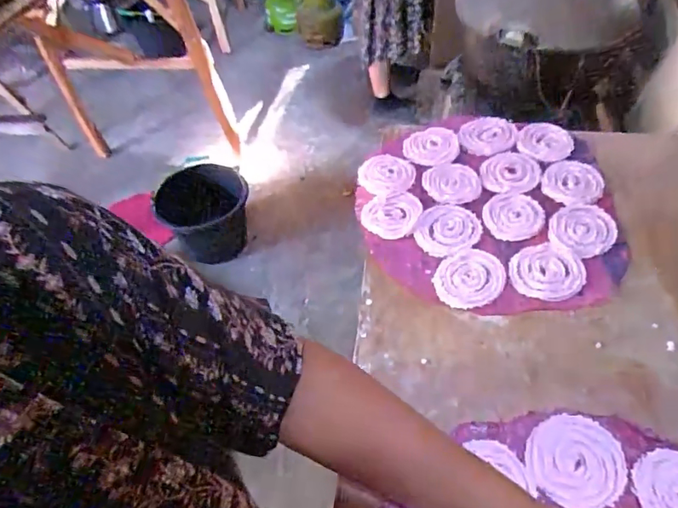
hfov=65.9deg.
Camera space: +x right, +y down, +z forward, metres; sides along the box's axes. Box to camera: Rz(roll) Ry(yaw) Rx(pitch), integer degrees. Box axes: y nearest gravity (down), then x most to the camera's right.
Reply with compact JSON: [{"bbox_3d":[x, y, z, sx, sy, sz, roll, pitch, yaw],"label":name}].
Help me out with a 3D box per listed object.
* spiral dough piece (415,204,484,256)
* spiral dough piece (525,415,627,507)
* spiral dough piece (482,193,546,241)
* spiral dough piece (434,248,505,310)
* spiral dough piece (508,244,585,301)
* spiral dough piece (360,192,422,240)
[{"bbox_3d":[0.134,-0.031,0.638,0.068,0.006,0.085,35,62,29],"label":"spiral dough piece"},{"bbox_3d":[0.207,0.180,0.458,0.077,0.004,0.082,-3,51,3],"label":"spiral dough piece"},{"bbox_3d":[0.215,-0.046,0.643,0.069,0.010,0.070,4,51,9],"label":"spiral dough piece"},{"bbox_3d":[0.148,0.028,0.591,0.084,0.007,0.069,-22,52,-12],"label":"spiral dough piece"},{"bbox_3d":[0.234,0.019,0.587,0.081,0.006,0.073,-9,51,-2],"label":"spiral dough piece"},{"bbox_3d":[0.066,-0.053,0.662,0.074,0.015,0.073,2,51,8],"label":"spiral dough piece"}]

